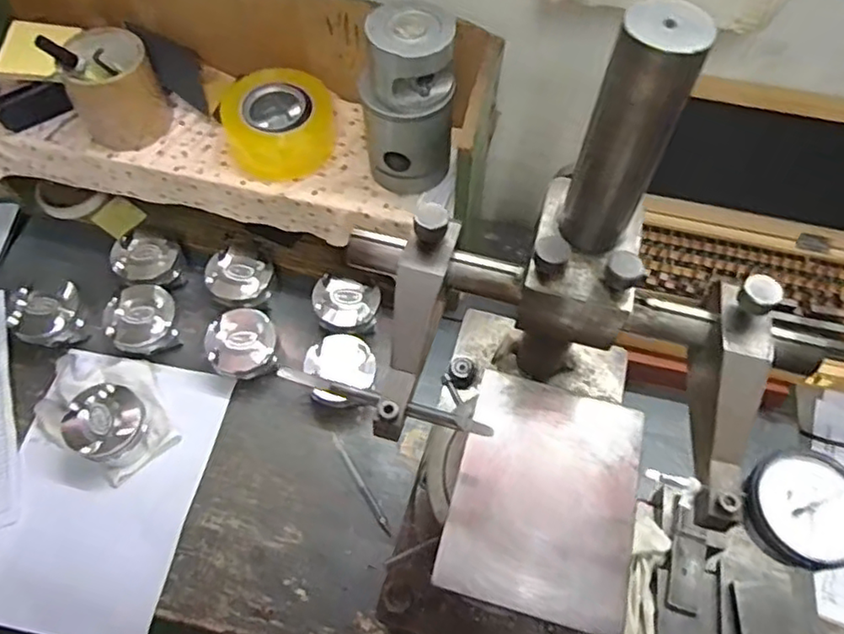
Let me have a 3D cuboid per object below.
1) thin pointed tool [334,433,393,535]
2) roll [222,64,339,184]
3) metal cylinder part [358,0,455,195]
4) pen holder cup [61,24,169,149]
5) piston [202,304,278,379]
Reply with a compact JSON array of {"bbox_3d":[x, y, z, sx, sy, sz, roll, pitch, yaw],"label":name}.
[{"bbox_3d":[-0.066,0.182,0.685,0.010,0.008,0.125,-27,64,-17],"label":"thin pointed tool"},{"bbox_3d":[-0.157,-0.210,0.685,0.119,0.063,0.106,-8,61,-7],"label":"roll"},{"bbox_3d":[-0.014,-0.207,0.621,0.092,0.171,0.079,0,60,-2],"label":"metal cylinder part"},{"bbox_3d":[-0.331,-0.250,0.673,0.089,0.104,0.089,1,60,-2],"label":"pen holder cup"},{"bbox_3d":[-0.207,0.034,0.727,0.076,0.059,0.070,1,60,-2],"label":"piston"}]

